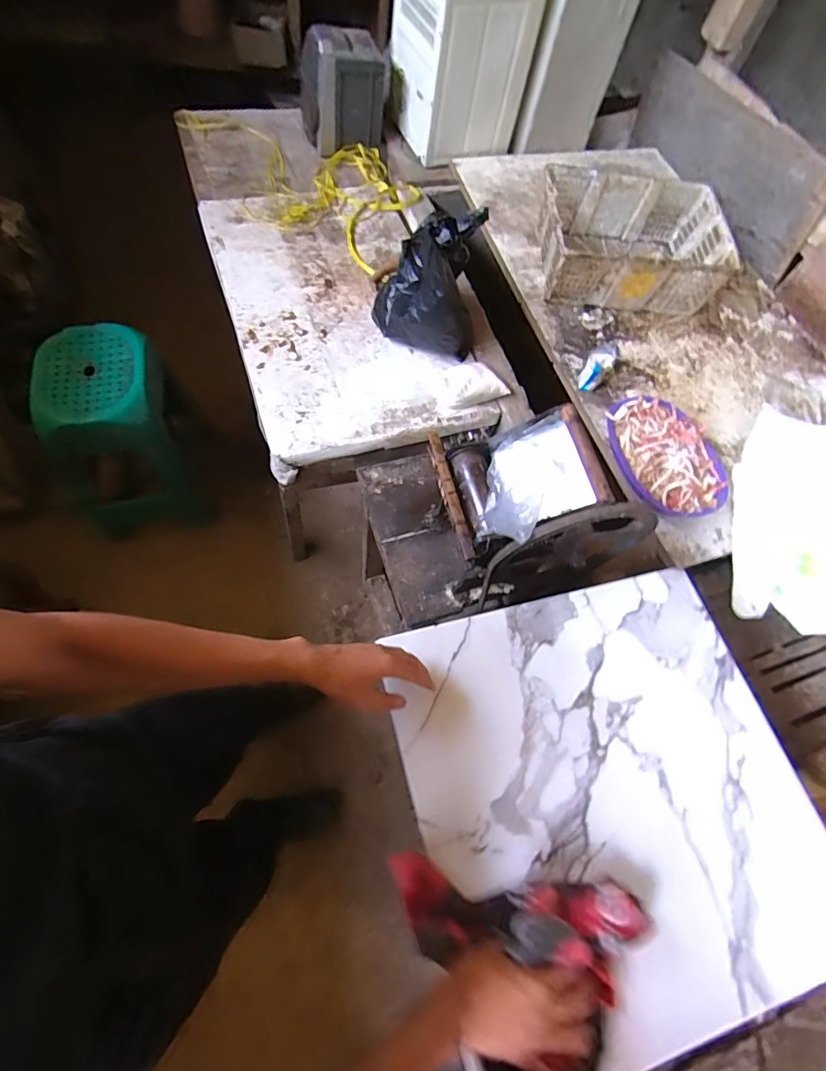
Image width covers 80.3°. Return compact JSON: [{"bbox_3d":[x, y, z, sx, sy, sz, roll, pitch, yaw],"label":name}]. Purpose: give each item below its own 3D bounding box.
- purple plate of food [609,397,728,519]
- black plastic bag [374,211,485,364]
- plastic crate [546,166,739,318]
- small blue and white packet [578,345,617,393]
[{"bbox_3d":[0.563,-0.177,1.060,0.216,0.068,0.291,-7,67,-11],"label":"purple plate of food"},{"bbox_3d":[0.042,-0.574,1.118,0.231,0.284,0.188,-2,66,-9],"label":"black plastic bag"},{"bbox_3d":[0.582,-0.798,1.347,0.490,0.165,0.366,5,65,-6],"label":"plastic crate"},{"bbox_3d":[0.450,-0.416,1.194,0.060,0.053,0.137,34,77,13],"label":"small blue and white packet"}]

